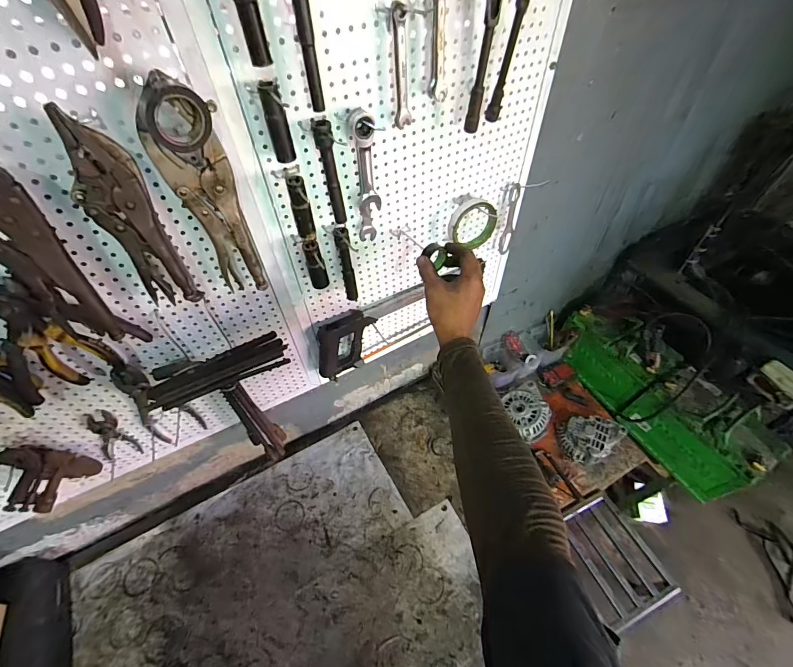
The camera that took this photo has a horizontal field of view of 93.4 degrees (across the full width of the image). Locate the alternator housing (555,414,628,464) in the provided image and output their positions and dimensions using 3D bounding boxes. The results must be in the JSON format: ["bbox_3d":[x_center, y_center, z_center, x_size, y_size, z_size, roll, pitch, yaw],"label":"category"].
[{"bbox_3d":[0.541,0.286,1.043,0.167,0.062,0.128,-16,53,-10],"label":"alternator housing"}]

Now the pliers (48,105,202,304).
[{"bbox_3d":[-0.266,-0.108,0.381,0.055,0.207,0.024,-26,55,-17],"label":"pliers"}]

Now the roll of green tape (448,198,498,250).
[{"bbox_3d":[0.136,-0.191,0.652,0.092,0.080,0.032,-12,52,-8],"label":"roll of green tape"}]

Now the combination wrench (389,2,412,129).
[{"bbox_3d":[0.005,-0.309,0.439,0.019,0.116,0.014,-14,53,-9],"label":"combination wrench"}]

